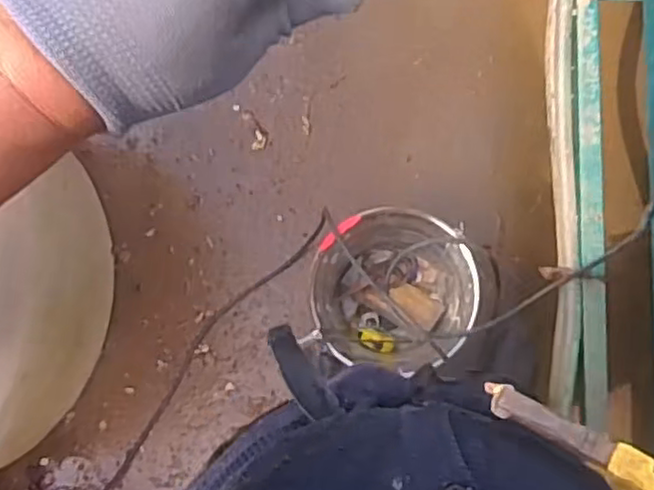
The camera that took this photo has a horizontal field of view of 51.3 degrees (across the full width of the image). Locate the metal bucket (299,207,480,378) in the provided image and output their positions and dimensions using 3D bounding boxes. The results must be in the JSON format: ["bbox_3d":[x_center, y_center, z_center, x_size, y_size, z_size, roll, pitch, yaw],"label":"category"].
[{"bbox_3d":[0.142,0.094,1.366,0.322,0.289,0.300,0,85,4],"label":"metal bucket"}]

